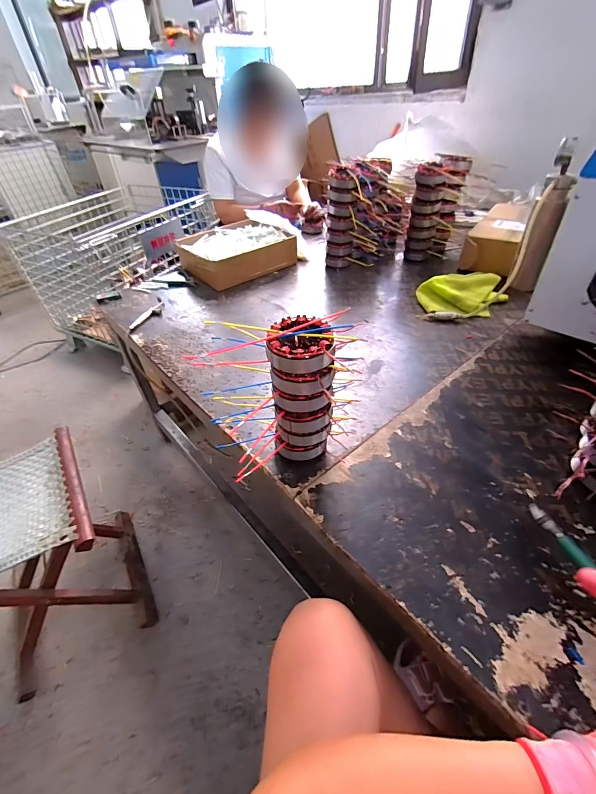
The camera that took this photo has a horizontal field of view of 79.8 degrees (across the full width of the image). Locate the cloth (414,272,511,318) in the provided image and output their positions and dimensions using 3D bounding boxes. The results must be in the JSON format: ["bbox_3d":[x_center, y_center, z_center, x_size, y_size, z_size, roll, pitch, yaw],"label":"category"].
[{"bbox_3d":[0.436,-0.279,0.944,0.226,0.046,0.179,1,43,7],"label":"cloth"}]

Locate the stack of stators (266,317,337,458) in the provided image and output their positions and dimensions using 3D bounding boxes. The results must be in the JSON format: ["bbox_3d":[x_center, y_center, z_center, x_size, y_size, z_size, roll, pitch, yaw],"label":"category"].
[{"bbox_3d":[0.010,0.007,0.521,0.082,0.231,0.073,4,43,10],"label":"stack of stators"}]

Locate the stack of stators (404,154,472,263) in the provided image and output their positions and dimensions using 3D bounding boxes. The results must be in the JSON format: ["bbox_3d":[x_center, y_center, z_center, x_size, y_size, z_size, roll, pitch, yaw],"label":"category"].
[{"bbox_3d":[0.427,-0.573,1.094,0.130,0.251,0.162,16,46,21],"label":"stack of stators"}]

